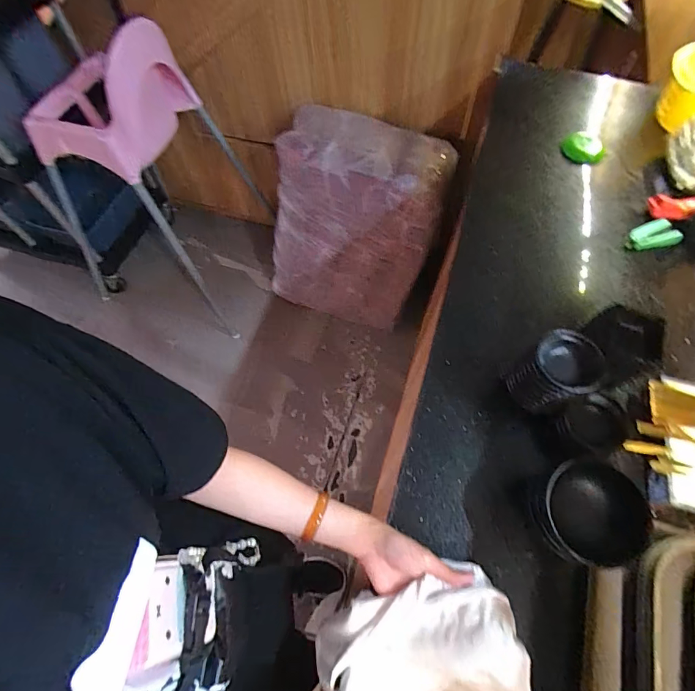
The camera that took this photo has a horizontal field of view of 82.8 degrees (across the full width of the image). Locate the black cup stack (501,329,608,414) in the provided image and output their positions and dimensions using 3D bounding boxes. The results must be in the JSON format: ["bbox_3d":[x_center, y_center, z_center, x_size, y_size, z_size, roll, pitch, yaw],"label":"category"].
[{"bbox_3d":[0.274,0.041,0.534,0.074,0.117,0.085,-23,65,-9],"label":"black cup stack"}]

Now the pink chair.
[{"bbox_3d":[-0.645,-0.532,1.358,0.488,0.960,0.552,16,65,10],"label":"pink chair"}]

